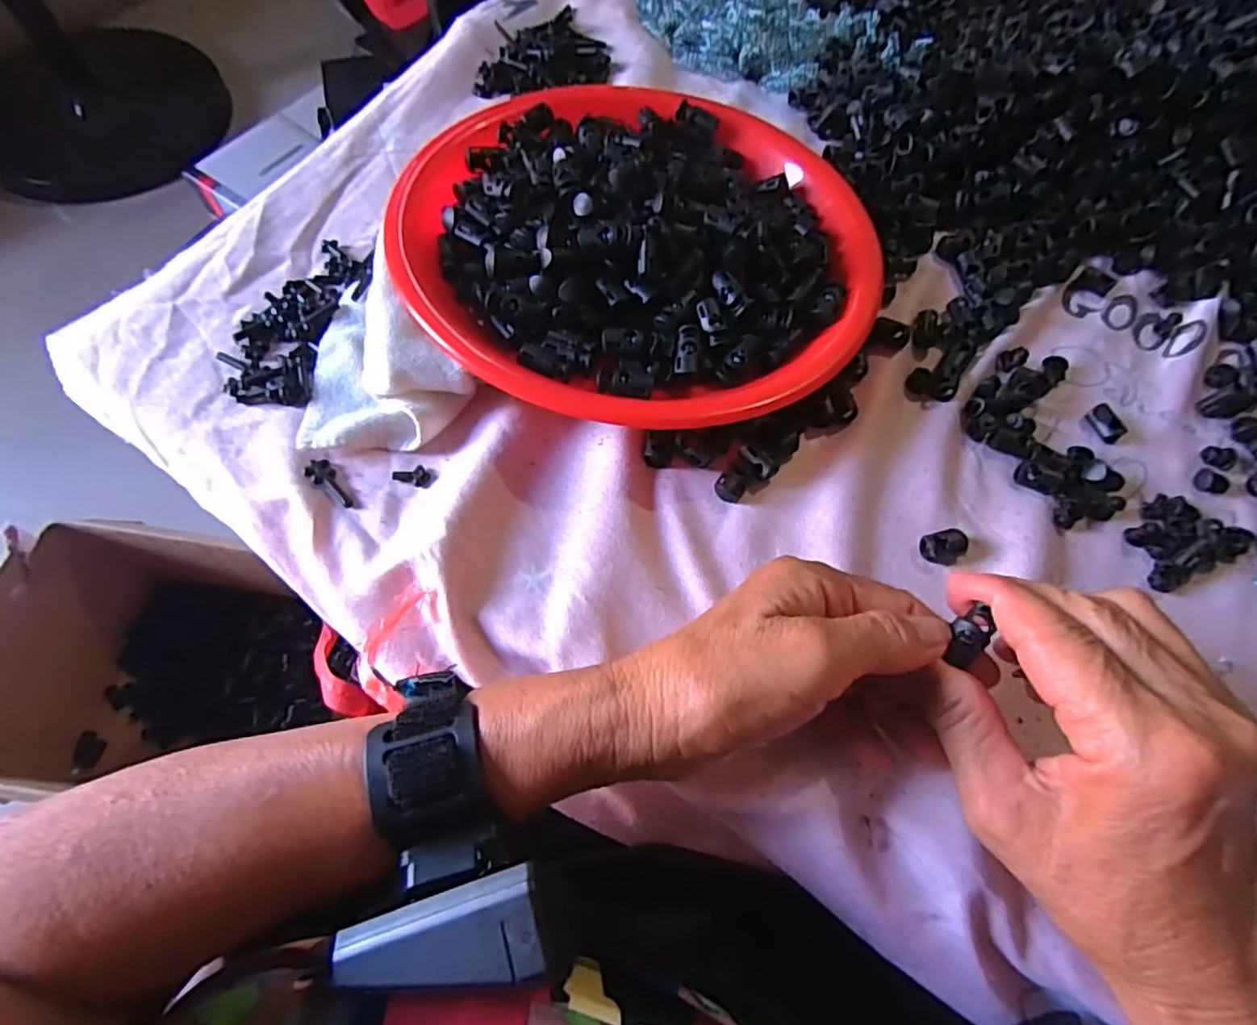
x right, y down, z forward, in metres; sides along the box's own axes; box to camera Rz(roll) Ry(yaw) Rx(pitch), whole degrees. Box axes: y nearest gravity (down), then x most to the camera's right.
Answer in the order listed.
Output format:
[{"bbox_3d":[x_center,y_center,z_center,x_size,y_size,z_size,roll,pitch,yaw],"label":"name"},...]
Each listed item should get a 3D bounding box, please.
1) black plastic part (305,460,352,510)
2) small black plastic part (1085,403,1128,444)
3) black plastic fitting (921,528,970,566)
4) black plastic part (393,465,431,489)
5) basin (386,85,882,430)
[{"bbox_3d":[-0.141,-0.014,0.296,0.011,0.005,0.029,-39,74,-17],"label":"black plastic part"},{"bbox_3d":[0.259,-0.048,0.342,0.012,0.011,0.021,-27,70,-15],"label":"small black plastic part"},{"bbox_3d":[0.153,0.017,0.304,0.020,0.010,0.015,-13,67,-10],"label":"black plastic fitting"},{"bbox_3d":[-0.104,-0.019,0.303,0.017,0.004,0.010,15,67,4],"label":"black plastic part"},{"bbox_3d":[0.005,-0.151,0.342,0.245,0.045,0.228,2,65,-3],"label":"basin"}]

